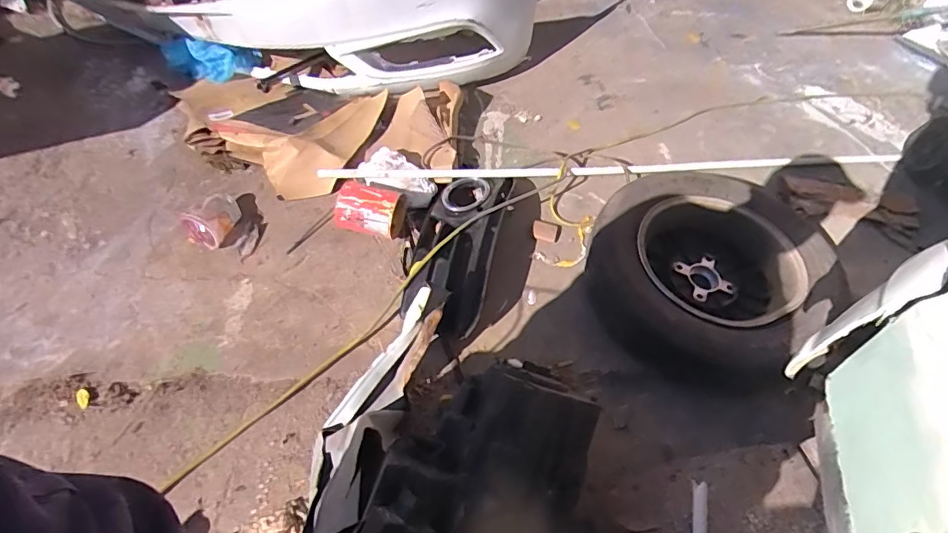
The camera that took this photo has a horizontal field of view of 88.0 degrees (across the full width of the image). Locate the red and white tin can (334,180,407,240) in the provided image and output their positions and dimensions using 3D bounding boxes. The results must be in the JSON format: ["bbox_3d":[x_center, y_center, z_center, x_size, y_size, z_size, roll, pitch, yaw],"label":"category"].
[{"bbox_3d":[-0.240,-0.130,1.129,0.148,0.095,0.100,13,48,5],"label":"red and white tin can"}]

